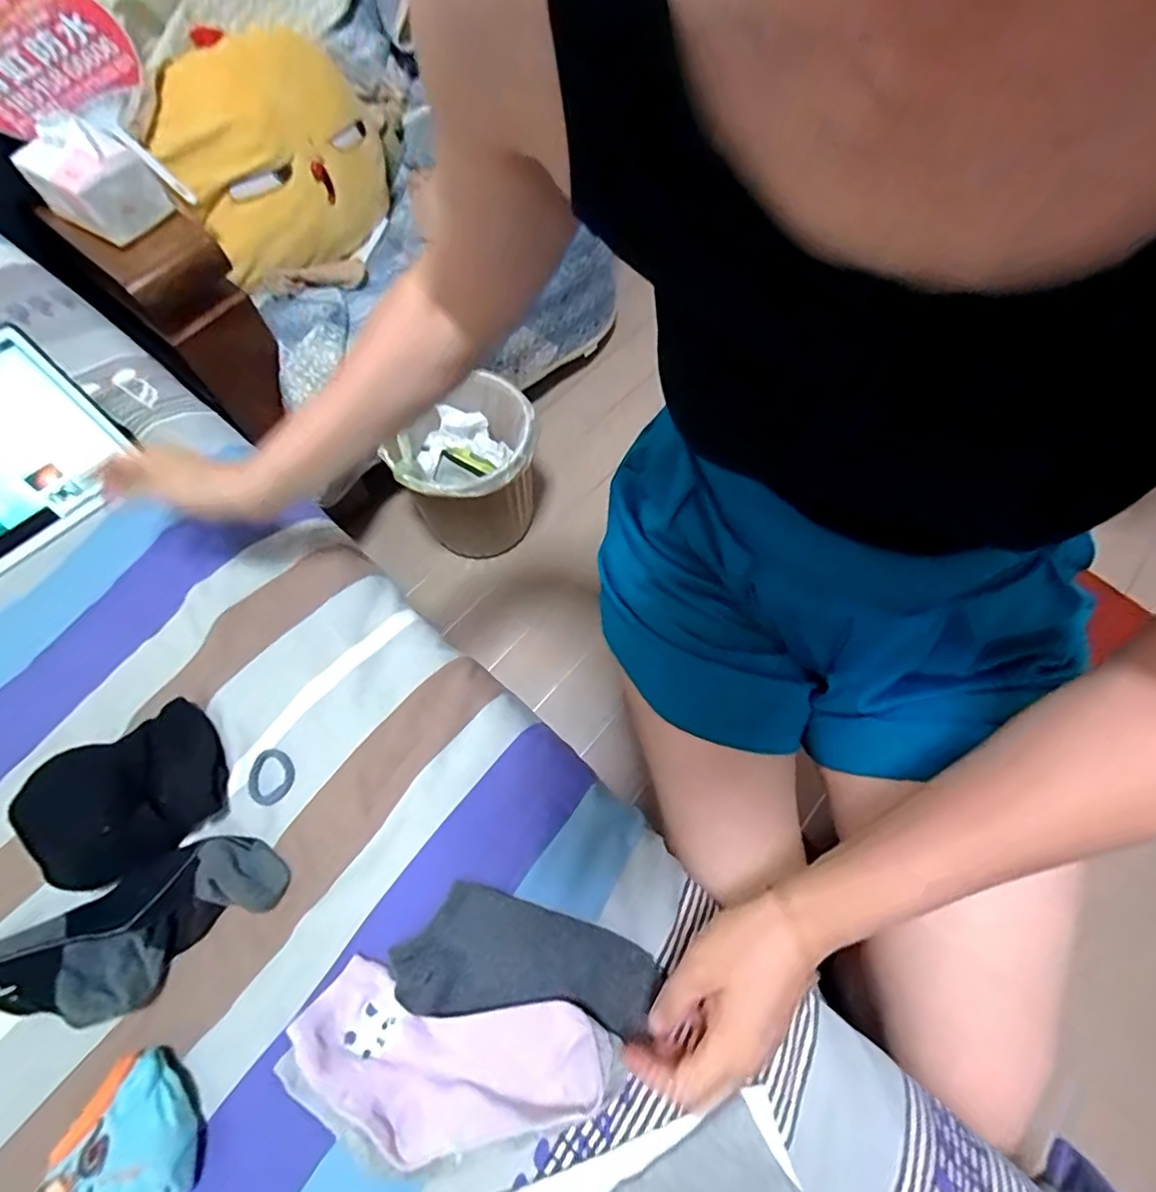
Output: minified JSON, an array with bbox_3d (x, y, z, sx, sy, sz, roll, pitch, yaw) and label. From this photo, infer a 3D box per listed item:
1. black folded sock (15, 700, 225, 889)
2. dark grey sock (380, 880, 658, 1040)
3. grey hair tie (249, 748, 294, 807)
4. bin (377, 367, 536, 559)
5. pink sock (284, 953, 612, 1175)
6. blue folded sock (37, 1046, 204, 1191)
[{"bbox_3d":[-0.337,0.146,0.437,0.129,0.033,0.097,-32,67,-12],"label":"black folded sock"},{"bbox_3d":[-0.036,0.244,0.393,0.170,0.026,0.073,6,65,5],"label":"dark grey sock"},{"bbox_3d":[-0.240,0.140,0.453,0.036,0.005,0.042,-39,69,-15],"label":"grey hair tie"},{"bbox_3d":[-0.187,-0.199,1.054,0.230,0.297,0.216,0,65,1],"label":"bin"},{"bbox_3d":[-0.082,0.291,0.360,0.182,0.036,0.085,7,65,6],"label":"pink sock"},{"bbox_3d":[-0.274,0.332,0.358,0.071,0.044,0.076,-2,64,1],"label":"blue folded sock"}]

